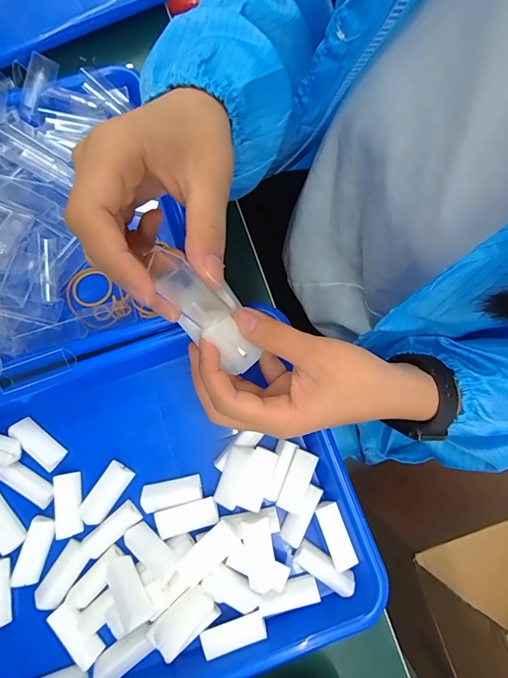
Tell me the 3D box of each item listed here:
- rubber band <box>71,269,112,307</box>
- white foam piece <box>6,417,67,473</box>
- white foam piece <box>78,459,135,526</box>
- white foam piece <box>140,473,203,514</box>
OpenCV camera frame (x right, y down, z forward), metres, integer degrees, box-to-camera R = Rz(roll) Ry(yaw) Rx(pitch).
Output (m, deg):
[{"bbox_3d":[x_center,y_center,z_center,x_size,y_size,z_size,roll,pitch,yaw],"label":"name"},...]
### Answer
[{"bbox_3d":[-0.143,-0.045,0.343,0.033,0.005,0.034,0,71,-1],"label":"rubber band"},{"bbox_3d":[-0.174,0.084,0.313,0.046,0.014,0.019,38,82,7],"label":"white foam piece"},{"bbox_3d":[-0.117,0.121,0.307,0.022,0.009,0.048,34,82,6],"label":"white foam piece"},{"bbox_3d":[-0.065,0.120,0.304,0.047,0.010,0.019,-14,80,-2],"label":"white foam piece"}]

